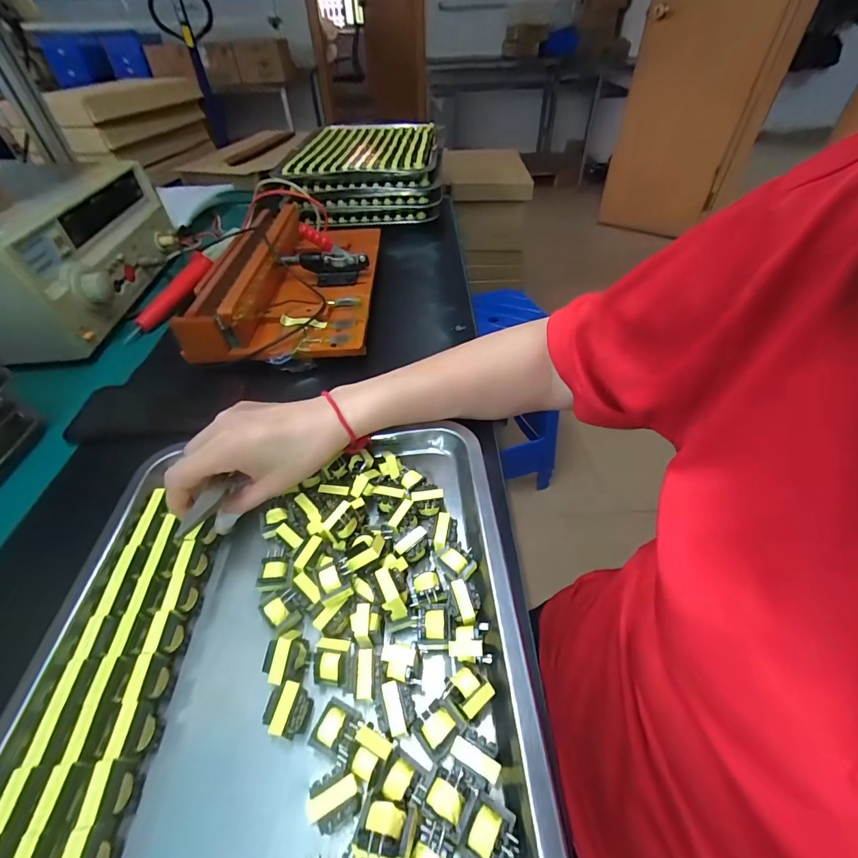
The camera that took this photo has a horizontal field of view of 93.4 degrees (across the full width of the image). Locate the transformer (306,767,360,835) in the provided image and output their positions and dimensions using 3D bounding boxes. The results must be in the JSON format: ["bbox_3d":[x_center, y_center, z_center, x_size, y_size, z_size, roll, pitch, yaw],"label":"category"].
[{"bbox_3d":[-0.046,0.185,0.201,0.024,0.022,0.021,-25,50,-21],"label":"transformer"}]

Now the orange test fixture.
[{"bbox_3d":[-0.186,-0.226,0.558,0.215,0.069,0.369,-2,46,0],"label":"orange test fixture"}]

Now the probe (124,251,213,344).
[{"bbox_3d":[-0.361,-0.183,0.567,0.025,0.028,0.170,14,62,15],"label":"probe"}]

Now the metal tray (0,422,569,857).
[{"bbox_3d":[-0.090,0.149,0.229,0.294,0.039,0.370,-4,46,-2],"label":"metal tray"}]

